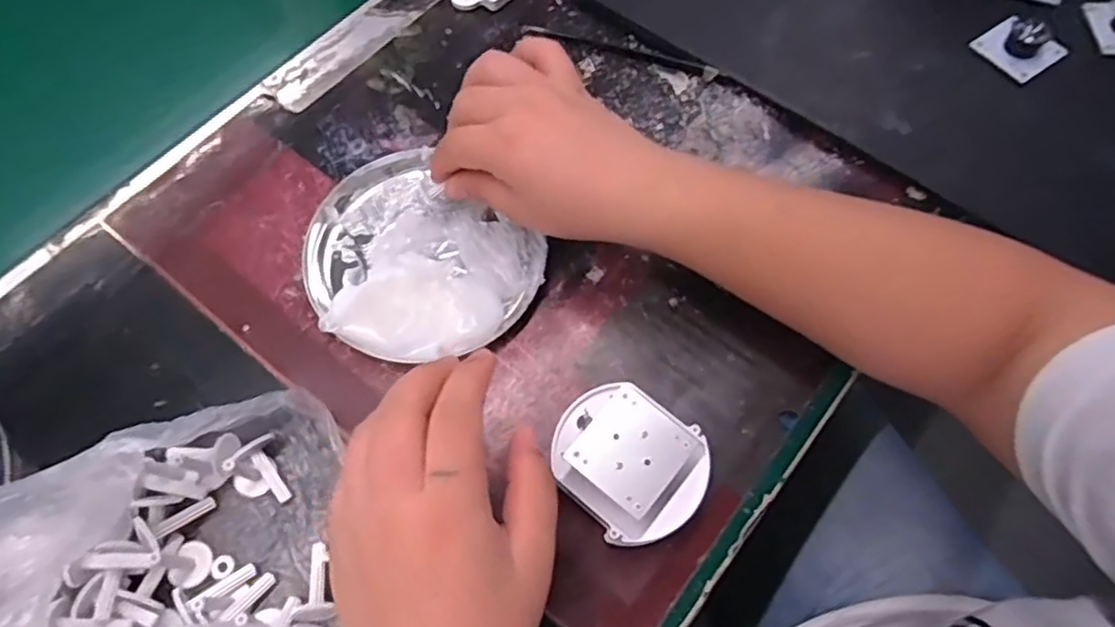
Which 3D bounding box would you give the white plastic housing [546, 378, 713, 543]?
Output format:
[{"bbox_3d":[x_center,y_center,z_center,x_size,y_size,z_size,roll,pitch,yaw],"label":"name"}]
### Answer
[{"bbox_3d":[0.033,0.068,0.305,0.059,0.043,0.069,-40,73,-17],"label":"white plastic housing"}]

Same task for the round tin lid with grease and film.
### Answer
[{"bbox_3d":[-0.078,-0.030,0.355,0.126,0.029,0.109,35,70,13],"label":"round tin lid with grease and film"}]

